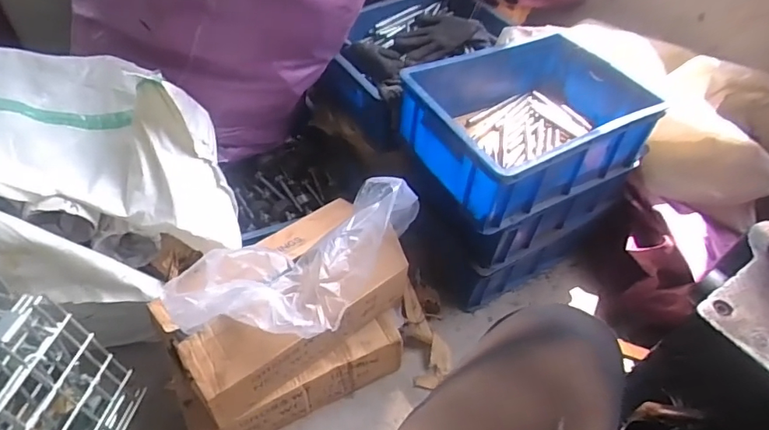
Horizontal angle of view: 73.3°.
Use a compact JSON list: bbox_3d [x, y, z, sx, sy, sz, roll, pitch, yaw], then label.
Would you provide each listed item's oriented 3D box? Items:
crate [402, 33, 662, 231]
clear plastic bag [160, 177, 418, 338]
[{"bbox_3d":[0.262,-0.179,0.955,0.409,0.141,0.298,-22,54,-24],"label":"crate"},{"bbox_3d":[-0.086,0.072,0.728,0.397,0.123,0.143,-27,57,-27],"label":"clear plastic bag"}]

